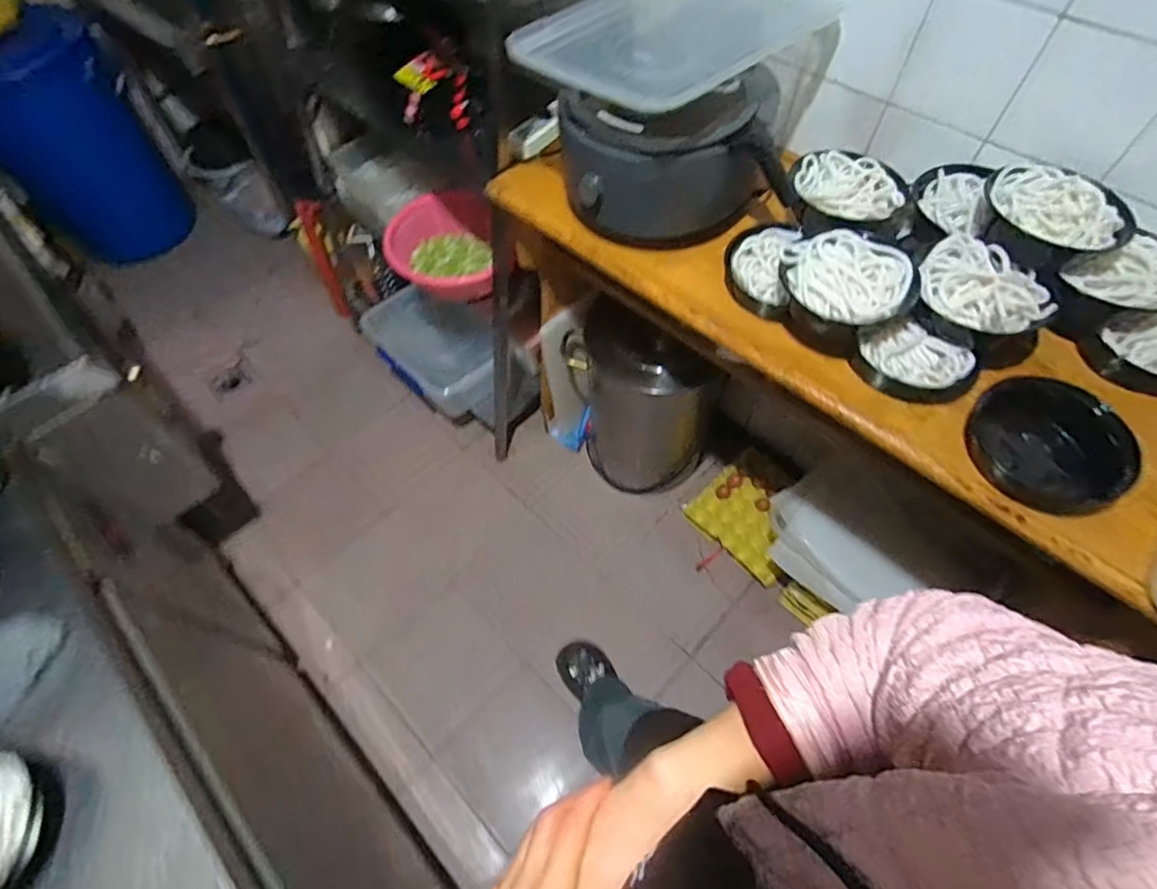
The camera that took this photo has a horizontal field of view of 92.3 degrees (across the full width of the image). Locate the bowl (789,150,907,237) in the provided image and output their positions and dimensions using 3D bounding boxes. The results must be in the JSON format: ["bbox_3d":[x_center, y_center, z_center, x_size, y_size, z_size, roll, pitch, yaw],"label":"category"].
[{"bbox_3d":[0.395,-0.371,0.838,0.165,0.057,0.156,0,58,0],"label":"bowl"}]

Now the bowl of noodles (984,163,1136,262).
[{"bbox_3d":[0.600,-0.303,0.720,0.146,0.064,0.161,-12,59,-7],"label":"bowl of noodles"}]

